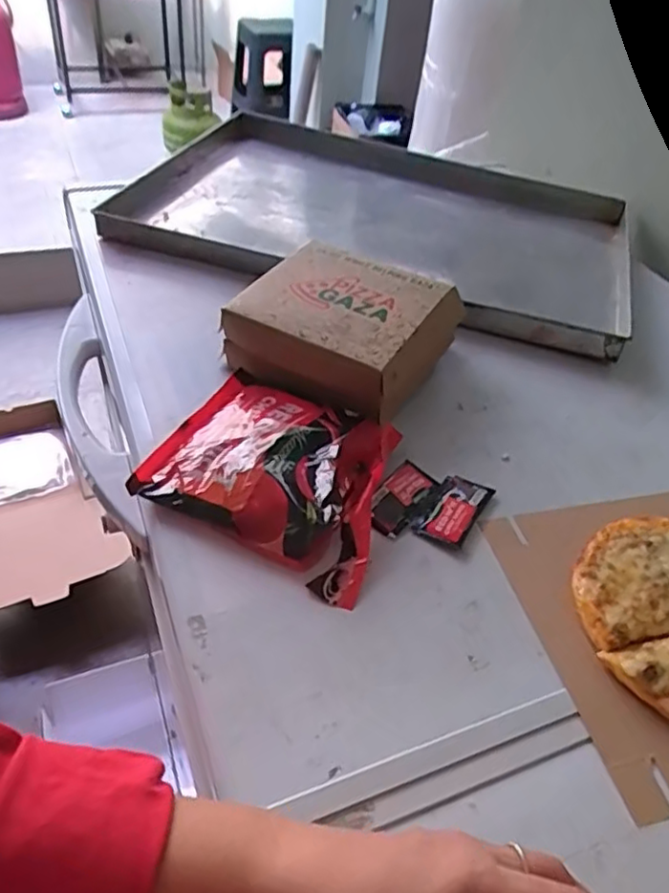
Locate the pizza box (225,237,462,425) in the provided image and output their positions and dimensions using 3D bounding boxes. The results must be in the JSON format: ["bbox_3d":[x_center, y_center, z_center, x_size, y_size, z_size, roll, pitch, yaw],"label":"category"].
[{"bbox_3d":[0.006,-0.102,0.590,0.159,0.075,0.177,27,46,20],"label":"pizza box"}]

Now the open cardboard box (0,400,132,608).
[{"bbox_3d":[-0.720,0.138,1.482,0.333,0.138,0.581,-21,50,-27],"label":"open cardboard box"}]

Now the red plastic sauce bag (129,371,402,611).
[{"bbox_3d":[-0.046,0.017,0.489,0.174,0.033,0.160,16,43,9],"label":"red plastic sauce bag"}]

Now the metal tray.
[{"bbox_3d":[0.073,-0.304,0.836,0.609,0.052,0.449,16,43,9],"label":"metal tray"}]

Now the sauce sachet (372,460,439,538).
[{"bbox_3d":[0.050,0.038,0.490,0.030,0.009,0.075,27,46,20],"label":"sauce sachet"}]

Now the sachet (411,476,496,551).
[{"bbox_3d":[0.091,0.047,0.489,0.037,0.006,0.070,26,46,19],"label":"sachet"}]

